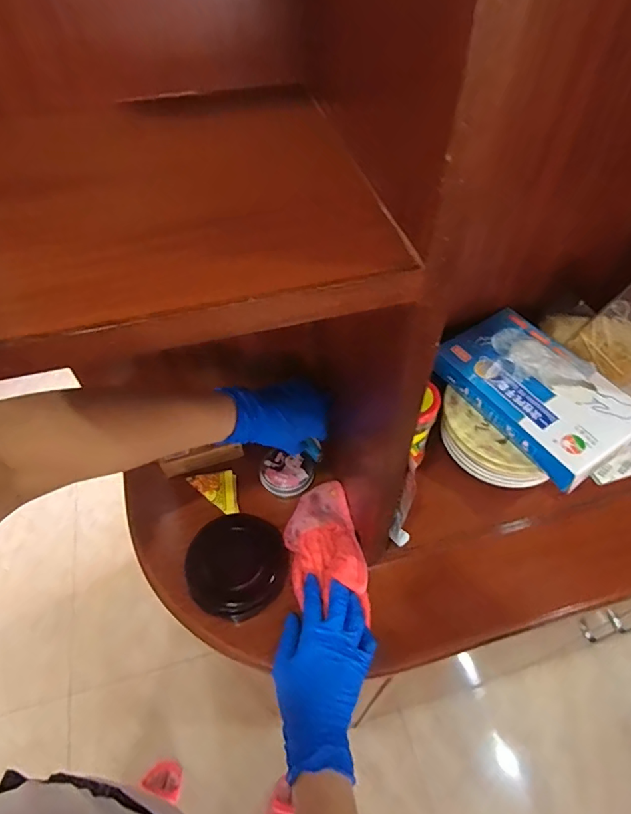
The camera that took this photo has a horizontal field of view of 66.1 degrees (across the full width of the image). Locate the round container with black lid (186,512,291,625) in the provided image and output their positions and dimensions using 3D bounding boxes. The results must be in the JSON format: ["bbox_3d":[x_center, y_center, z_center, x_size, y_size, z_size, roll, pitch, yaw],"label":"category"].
[{"bbox_3d":[-0.089,0.181,0.558,0.112,0.035,0.104,0,53,0],"label":"round container with black lid"}]

